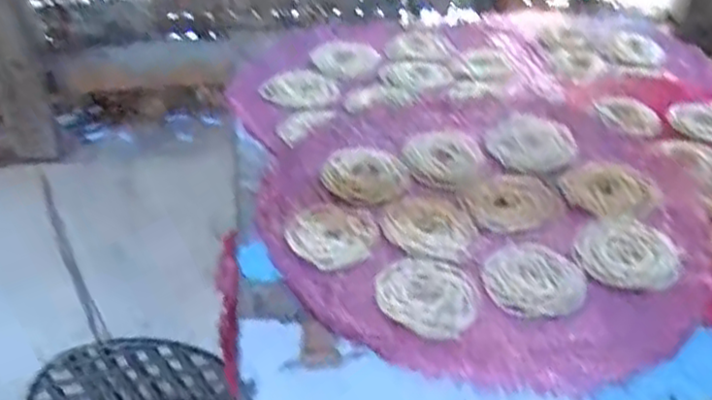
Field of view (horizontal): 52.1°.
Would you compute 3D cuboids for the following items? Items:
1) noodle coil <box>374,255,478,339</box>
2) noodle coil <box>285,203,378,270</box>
[{"bbox_3d":[0.054,0.065,0.524,0.072,0.007,0.069,0,37,0],"label":"noodle coil"},{"bbox_3d":[-0.018,0.026,0.573,0.069,0.009,0.068,0,37,0],"label":"noodle coil"}]

